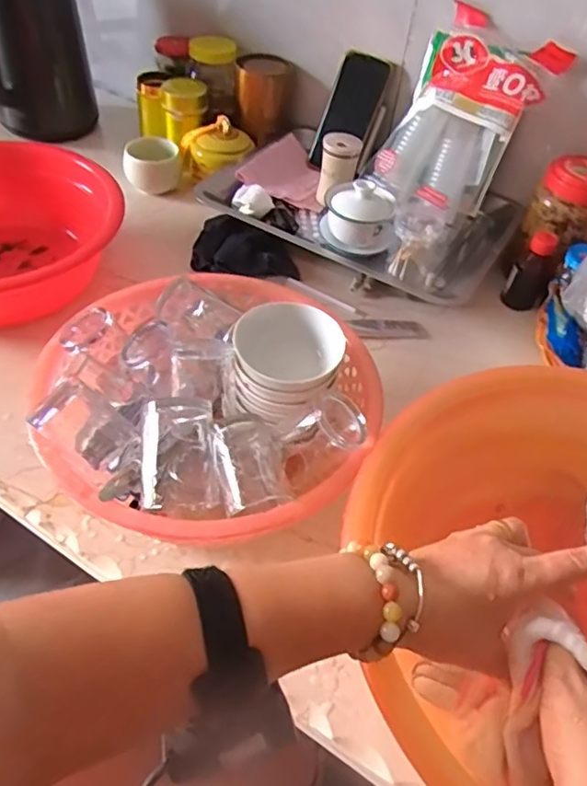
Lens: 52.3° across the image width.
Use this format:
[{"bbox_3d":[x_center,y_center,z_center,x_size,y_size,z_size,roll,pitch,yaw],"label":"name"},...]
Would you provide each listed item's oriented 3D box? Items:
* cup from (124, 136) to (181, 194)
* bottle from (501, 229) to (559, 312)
[{"bbox_3d":[-0.207,-0.339,0.883,0.075,0.061,0.072,4,48,-4],"label":"cup"},{"bbox_3d":[0.302,-0.153,0.762,0.046,0.098,0.034,22,49,13],"label":"bottle"}]

